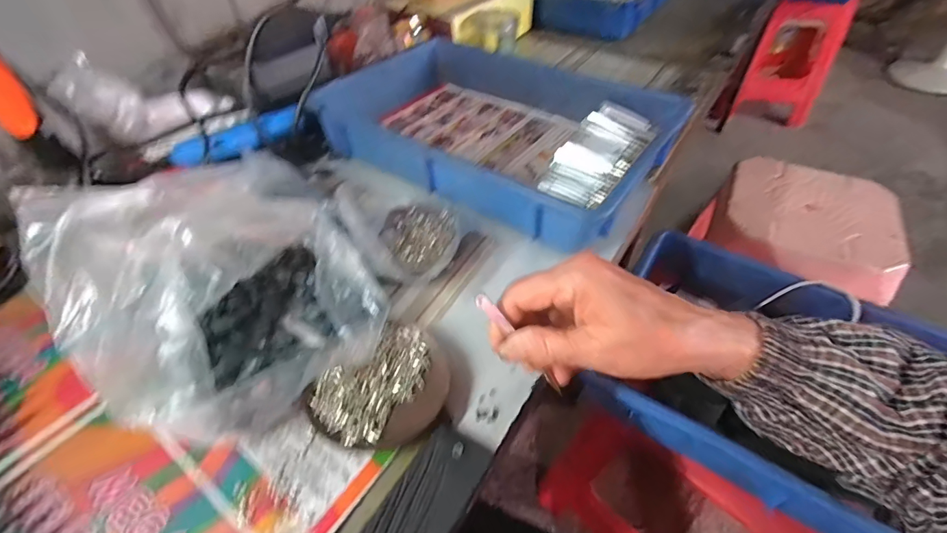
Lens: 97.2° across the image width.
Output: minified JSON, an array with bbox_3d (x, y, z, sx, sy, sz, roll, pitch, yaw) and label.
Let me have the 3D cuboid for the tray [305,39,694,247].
[{"bbox_3d":[0.024,-0.193,0.581,0.431,0.093,0.287,29,53,26],"label":"tray"}]

